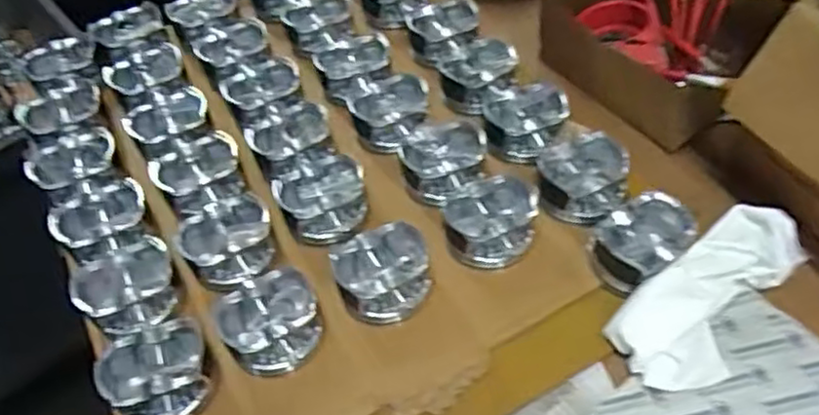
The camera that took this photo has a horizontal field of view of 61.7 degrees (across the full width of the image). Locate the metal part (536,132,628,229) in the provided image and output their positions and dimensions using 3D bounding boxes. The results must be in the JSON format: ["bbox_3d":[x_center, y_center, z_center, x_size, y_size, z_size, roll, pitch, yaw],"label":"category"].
[{"bbox_3d":[0.161,-0.024,0.641,0.081,0.047,0.086,-3,51,3],"label":"metal part"}]

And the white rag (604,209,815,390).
[{"bbox_3d":[0.252,0.068,0.555,0.198,0.042,0.088,-33,56,-20],"label":"white rag"}]

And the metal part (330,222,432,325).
[{"bbox_3d":[-0.019,0.059,0.588,0.085,0.047,0.073,-23,53,-13],"label":"metal part"}]

